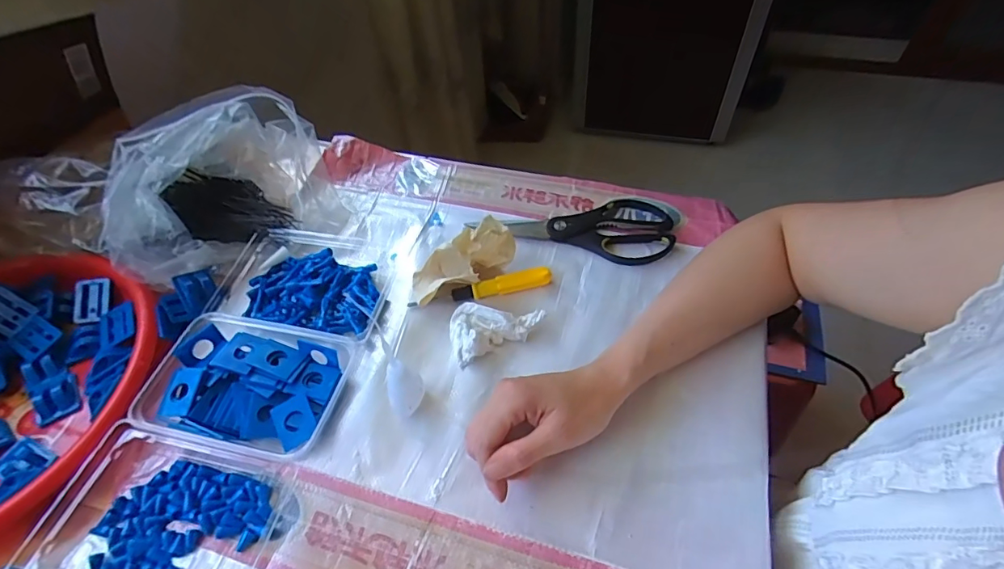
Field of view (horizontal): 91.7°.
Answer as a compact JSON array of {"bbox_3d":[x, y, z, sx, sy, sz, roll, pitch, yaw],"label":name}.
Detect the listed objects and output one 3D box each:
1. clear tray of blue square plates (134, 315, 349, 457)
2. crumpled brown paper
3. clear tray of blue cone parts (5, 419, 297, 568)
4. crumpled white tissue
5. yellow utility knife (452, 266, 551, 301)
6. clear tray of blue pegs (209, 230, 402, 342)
[{"bbox_3d":[-0.223,0.087,0.429,0.161,0.034,0.108,7,53,9],"label":"clear tray of blue square plates"},{"bbox_3d":[-0.040,-0.024,0.486,0.115,0.065,0.042,-28,56,-17],"label":"crumpled brown paper"},{"bbox_3d":[-0.263,0.176,0.367,0.170,0.031,0.118,9,53,11],"label":"clear tray of blue cone parts"},{"bbox_3d":[-0.008,0.035,0.456,0.085,0.026,0.052,-22,54,-13],"label":"crumpled white tissue"},{"bbox_3d":[0.000,0.000,0.488,0.098,0.017,0.015,-11,52,-5],"label":"yellow utility knife"},{"bbox_3d":[-0.204,-0.008,0.506,0.179,0.031,0.123,11,54,12],"label":"clear tray of blue pegs"}]

